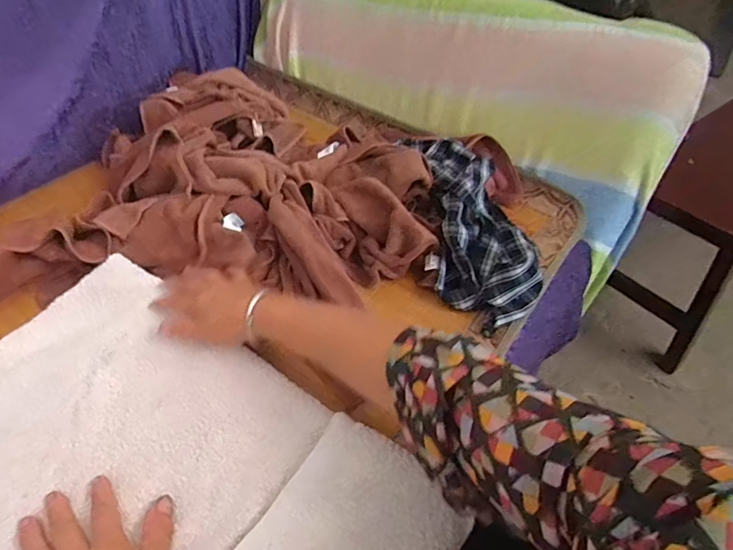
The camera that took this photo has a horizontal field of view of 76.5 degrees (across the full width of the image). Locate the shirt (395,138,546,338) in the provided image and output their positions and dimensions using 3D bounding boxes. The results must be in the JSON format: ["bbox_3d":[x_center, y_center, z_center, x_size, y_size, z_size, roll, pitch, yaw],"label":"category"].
[{"bbox_3d":[0.144,-0.082,0.624,0.132,0.059,0.320,-8,63,-10],"label":"shirt"}]

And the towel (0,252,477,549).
[{"bbox_3d":[-0.203,0.193,0.404,0.498,0.040,0.332,30,53,22],"label":"towel"}]

